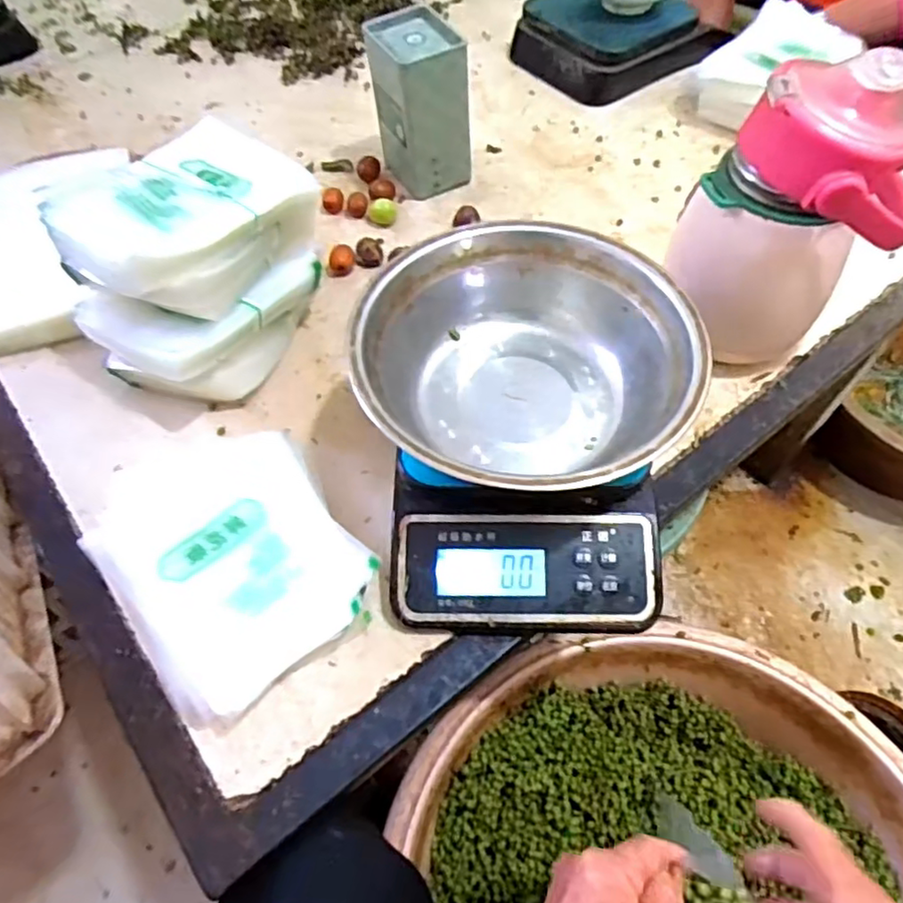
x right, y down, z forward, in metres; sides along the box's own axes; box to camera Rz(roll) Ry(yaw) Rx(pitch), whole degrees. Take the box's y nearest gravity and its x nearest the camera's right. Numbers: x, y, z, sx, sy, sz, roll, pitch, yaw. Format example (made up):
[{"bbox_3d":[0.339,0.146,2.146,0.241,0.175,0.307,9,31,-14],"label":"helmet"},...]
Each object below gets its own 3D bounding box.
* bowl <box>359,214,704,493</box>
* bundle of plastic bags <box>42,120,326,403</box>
[{"bbox_3d":[0.041,-0.045,0.376,0.180,0.066,0.181,1,57,-1],"label":"bowl"},{"bbox_3d":[-0.172,-0.124,0.457,0.118,0.132,0.156,29,62,18],"label":"bundle of plastic bags"}]

